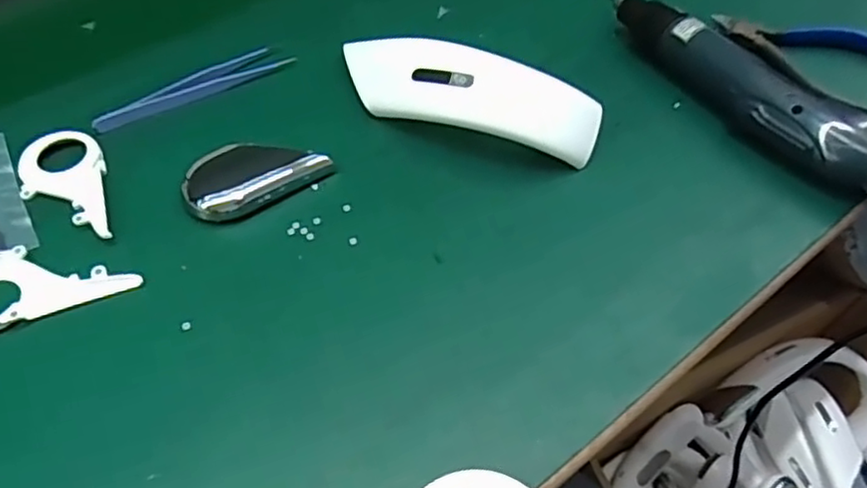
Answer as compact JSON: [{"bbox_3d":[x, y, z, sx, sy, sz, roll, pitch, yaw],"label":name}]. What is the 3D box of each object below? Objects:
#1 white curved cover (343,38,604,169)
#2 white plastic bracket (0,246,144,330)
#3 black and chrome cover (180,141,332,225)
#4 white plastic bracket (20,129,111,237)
[{"bbox_3d":[0.014,-0.090,0.390,0.170,0.047,0.047,19,55,13],"label":"white curved cover"},{"bbox_3d":[-0.203,0.018,0.338,0.091,0.007,0.048,-20,56,-15],"label":"white plastic bracket"},{"bbox_3d":[-0.102,-0.041,0.378,0.080,0.015,0.039,-22,57,-16],"label":"black and chrome cover"},{"bbox_3d":[-0.210,-0.032,0.372,0.046,0.005,0.086,-15,55,-12],"label":"white plastic bracket"}]

